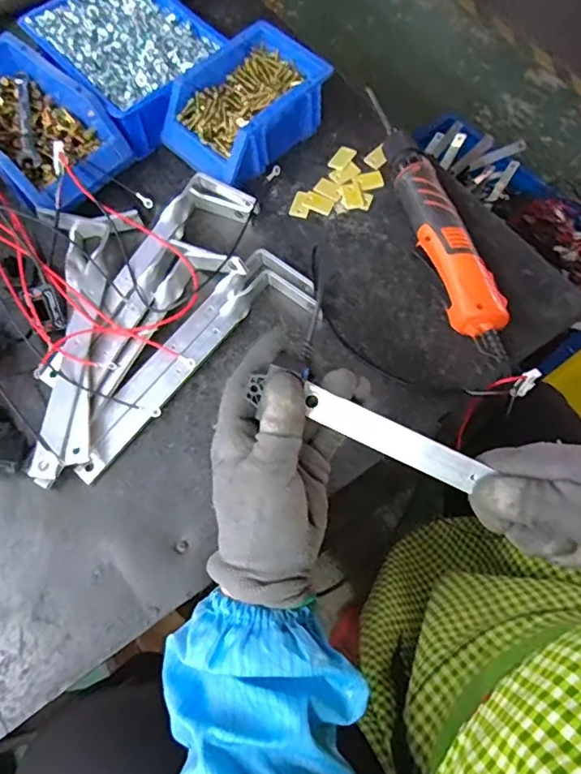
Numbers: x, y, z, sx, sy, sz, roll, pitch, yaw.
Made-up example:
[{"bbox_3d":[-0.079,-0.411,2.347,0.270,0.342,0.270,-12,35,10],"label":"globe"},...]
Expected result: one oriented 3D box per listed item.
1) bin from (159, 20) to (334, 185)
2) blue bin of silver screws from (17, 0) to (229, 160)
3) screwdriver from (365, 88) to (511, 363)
[{"bbox_3d":[-0.050,-0.283,0.563,0.120,0.069,0.149,38,74,15],"label":"bin"},{"bbox_3d":[-0.175,-0.362,0.603,0.146,0.058,0.195,-41,73,-14],"label":"blue bin of silver screws"},{"bbox_3d":[0.128,-0.165,0.525,0.048,0.041,0.323,-18,69,-5],"label":"screwdriver"}]

